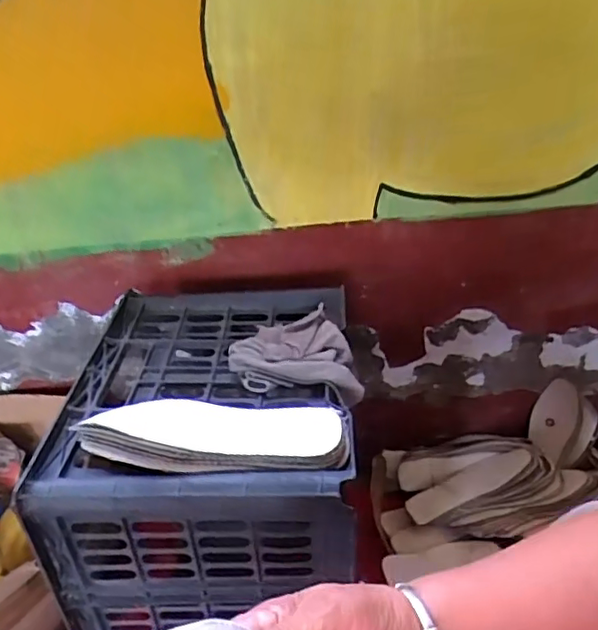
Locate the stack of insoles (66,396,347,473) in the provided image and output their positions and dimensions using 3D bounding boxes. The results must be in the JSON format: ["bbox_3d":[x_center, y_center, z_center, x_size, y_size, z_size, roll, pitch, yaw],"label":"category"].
[{"bbox_3d":[-0.071,0.096,0.499,0.221,0.032,0.071,1,30,7],"label":"stack of insoles"}]

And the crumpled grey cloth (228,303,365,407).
[{"bbox_3d":[0.002,0.034,0.611,0.129,0.034,0.117,2,30,9],"label":"crumpled grey cloth"}]

